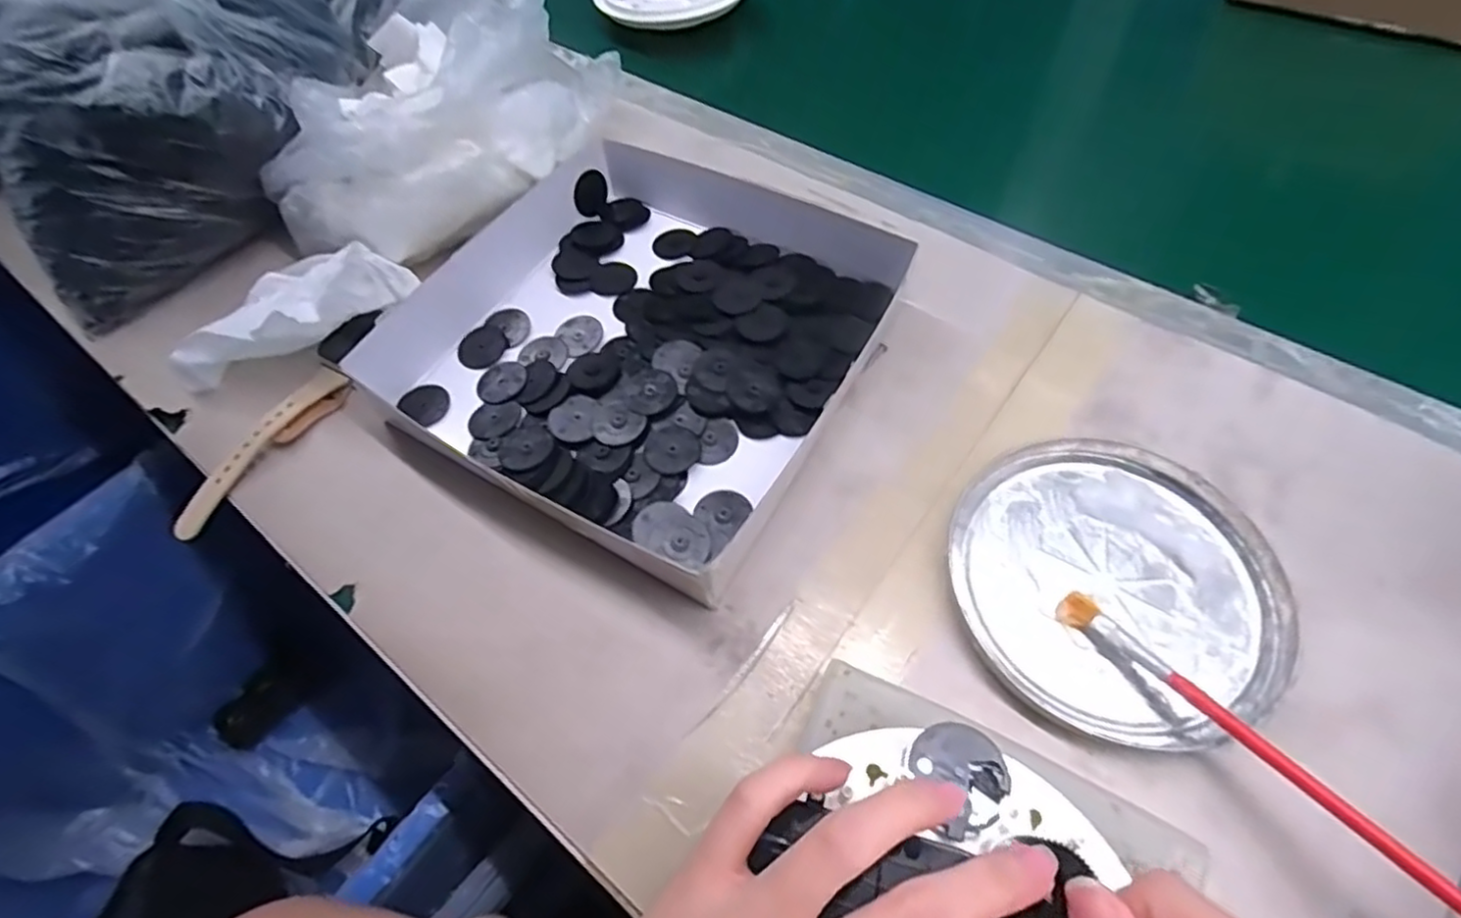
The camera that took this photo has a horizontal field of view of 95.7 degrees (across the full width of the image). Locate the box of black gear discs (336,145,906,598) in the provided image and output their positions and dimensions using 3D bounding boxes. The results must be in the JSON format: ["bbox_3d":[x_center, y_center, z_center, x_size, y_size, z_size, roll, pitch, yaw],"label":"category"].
[{"bbox_3d":[-0.035,-0.074,0.342,0.216,0.038,0.242,26,65,18],"label":"box of black gear discs"}]

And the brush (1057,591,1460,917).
[{"bbox_3d":[0.202,0.124,0.185,0.011,0.009,0.249,-31,45,-13],"label":"brush"}]

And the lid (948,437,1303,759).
[{"bbox_3d":[0.158,0.049,0.272,0.124,0.008,0.127,-2,60,3],"label":"lid"}]

